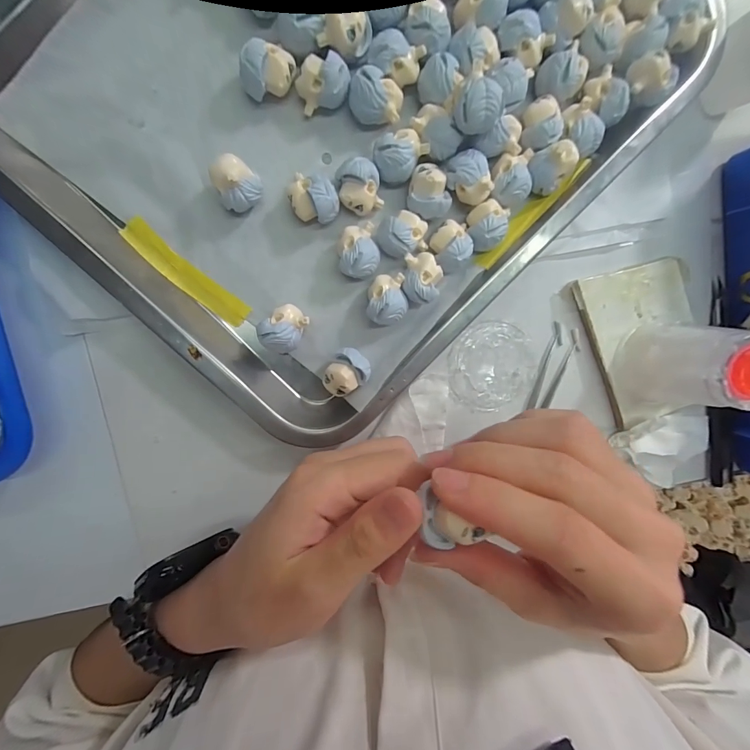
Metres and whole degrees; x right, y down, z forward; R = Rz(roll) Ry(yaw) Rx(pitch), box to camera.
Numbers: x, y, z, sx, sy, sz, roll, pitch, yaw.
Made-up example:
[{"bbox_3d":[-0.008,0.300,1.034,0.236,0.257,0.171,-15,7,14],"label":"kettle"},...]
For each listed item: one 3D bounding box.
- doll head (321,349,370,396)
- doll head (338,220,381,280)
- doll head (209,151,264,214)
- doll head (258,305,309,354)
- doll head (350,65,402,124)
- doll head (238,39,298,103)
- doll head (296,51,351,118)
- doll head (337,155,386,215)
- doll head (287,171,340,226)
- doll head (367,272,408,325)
[{"bbox_3d":[-0.017,-0.001,0.218,0.028,0.022,0.022,-43,100,1],"label":"doll head"},{"bbox_3d":[-0.010,-0.069,0.210,0.022,0.024,0.028,-9,99,-5],"label":"doll head"},{"bbox_3d":[-0.071,-0.100,0.195,0.021,0.029,0.021,-1,98,-6],"label":"doll head"},{"bbox_3d":[-0.051,-0.026,0.211,0.027,0.022,0.022,-43,100,1],"label":"doll head"},{"bbox_3d":[0.000,-0.148,0.200,0.027,0.023,0.020,9,97,-8],"label":"doll head"},{"bbox_3d":[-0.055,-0.156,0.192,0.027,0.021,0.019,-5,99,-6],"label":"doll head"},{"bbox_3d":[-0.027,-0.153,0.197,0.027,0.023,0.021,-5,99,-6],"label":"doll head"},{"bbox_3d":[-0.008,-0.102,0.205,0.023,0.024,0.024,-12,99,-5],"label":"doll head"},{"bbox_3d":[-0.033,-0.095,0.203,0.026,0.024,0.022,-2,99,-6],"label":"doll head"},{"bbox_3d":[0.007,-0.044,0.217,0.022,0.023,0.028,7,97,-7],"label":"doll head"}]

